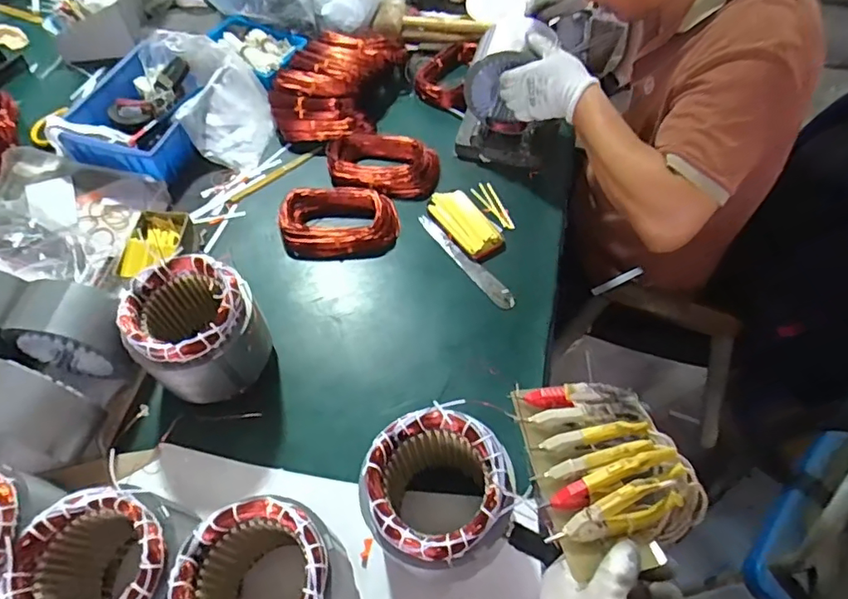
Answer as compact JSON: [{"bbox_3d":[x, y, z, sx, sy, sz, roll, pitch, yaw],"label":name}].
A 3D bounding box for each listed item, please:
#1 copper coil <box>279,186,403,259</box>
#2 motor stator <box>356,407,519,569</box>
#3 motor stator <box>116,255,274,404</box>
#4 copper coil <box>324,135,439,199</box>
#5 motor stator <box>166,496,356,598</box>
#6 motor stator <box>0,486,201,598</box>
[{"bbox_3d":[-0.141,-0.130,0.910,0.190,0.039,0.125,-1,56,0],"label":"copper coil"},{"bbox_3d":[0.015,0.222,0.596,0.144,0.177,0.139,0,56,0],"label":"motor stator"},{"bbox_3d":[-0.289,0.047,0.720,0.143,0.163,0.134,0,57,-1],"label":"motor stator"},{"bbox_3d":[-0.077,-0.242,0.996,0.205,0.041,0.129,13,57,9],"label":"copper coil"},{"bbox_3d":[-0.155,0.294,0.558,0.144,0.162,0.136,0,56,0],"label":"motor stator"},{"bbox_3d":[-0.312,0.288,0.571,0.146,0.163,0.142,0,56,0],"label":"motor stator"}]

